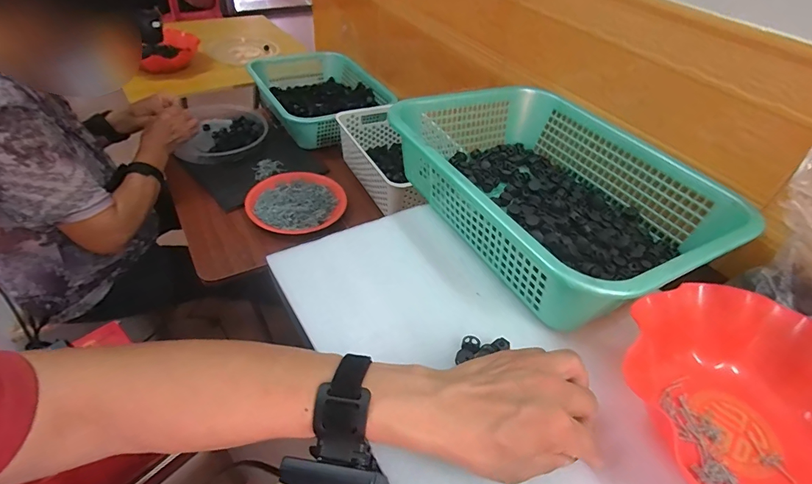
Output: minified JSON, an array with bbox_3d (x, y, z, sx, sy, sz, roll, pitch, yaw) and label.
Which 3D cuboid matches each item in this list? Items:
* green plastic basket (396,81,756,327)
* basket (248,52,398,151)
[{"bbox_3d":[0.182,-0.072,0.530,0.294,0.097,0.376,-21,50,-25],"label":"green plastic basket"},{"bbox_3d":[-0.231,-0.404,1.155,0.311,0.097,0.433,-21,50,-25],"label":"basket"}]

